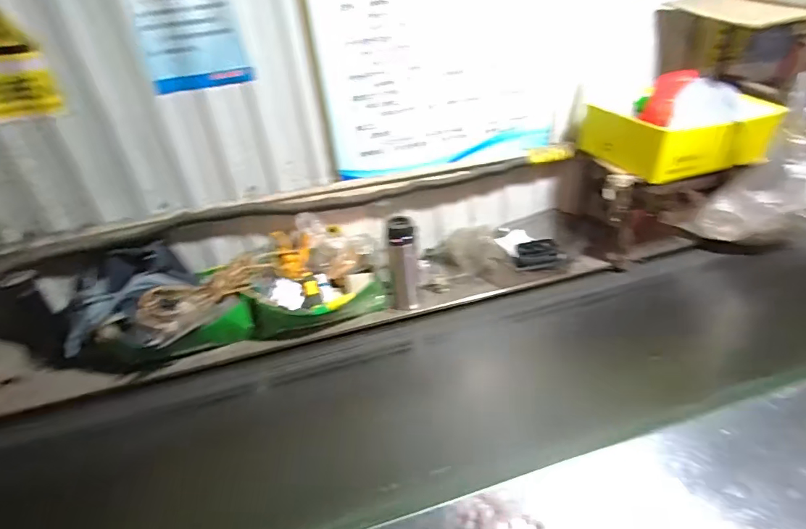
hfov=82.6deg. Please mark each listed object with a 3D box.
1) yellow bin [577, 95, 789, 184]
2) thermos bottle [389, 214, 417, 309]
[{"bbox_3d":[0.655,-0.308,1.080,0.372,0.123,0.246,-10,34,-4],"label":"yellow bin"},{"bbox_3d":[-0.001,0.006,1.126,0.078,0.233,0.059,-4,34,4],"label":"thermos bottle"}]

